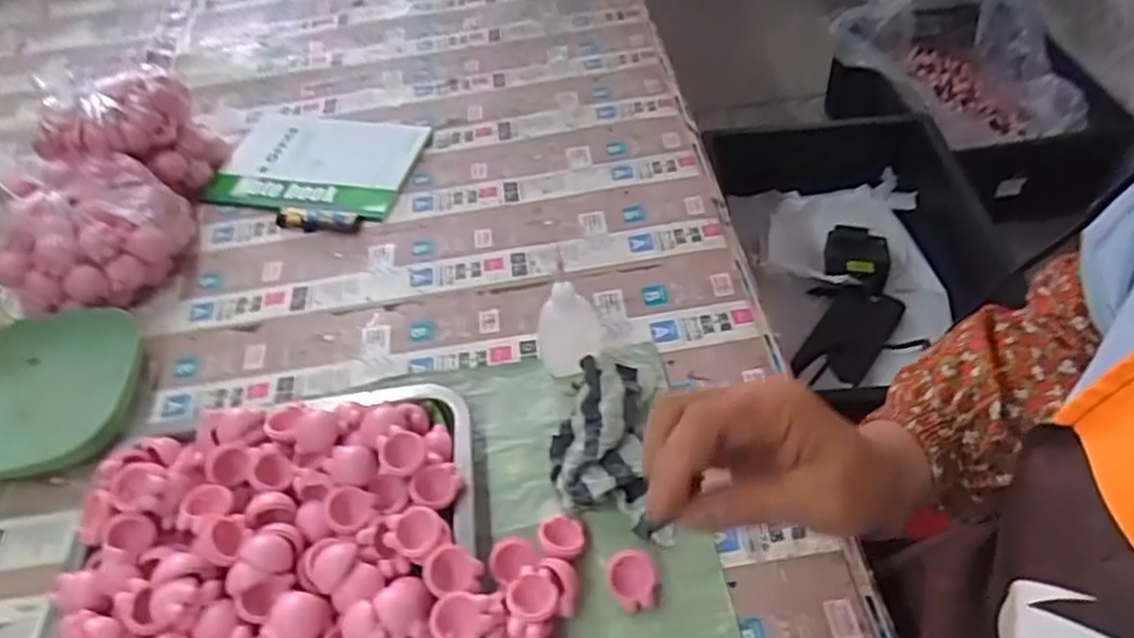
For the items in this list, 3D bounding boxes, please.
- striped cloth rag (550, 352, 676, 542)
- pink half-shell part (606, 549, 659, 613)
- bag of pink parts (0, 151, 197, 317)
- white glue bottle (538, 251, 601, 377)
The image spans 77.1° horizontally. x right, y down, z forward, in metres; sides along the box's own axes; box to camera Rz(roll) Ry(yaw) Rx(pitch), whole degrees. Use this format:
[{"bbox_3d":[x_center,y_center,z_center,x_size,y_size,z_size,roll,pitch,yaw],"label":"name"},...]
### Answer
[{"bbox_3d":[0.027,0.081,0.480,0.073,0.031,0.132,-3,51,3],"label":"striped cloth rag"},{"bbox_3d":[0.039,0.156,0.423,0.028,0.021,0.030,-3,51,3],"label":"pink half-shell part"},{"bbox_3d":[-0.415,-0.072,0.620,0.135,0.091,0.135,-10,51,-3],"label":"bag of pink parts"},{"bbox_3d":[0.003,0.006,0.506,0.039,0.092,0.034,8,52,11],"label":"white glue bottle"}]

